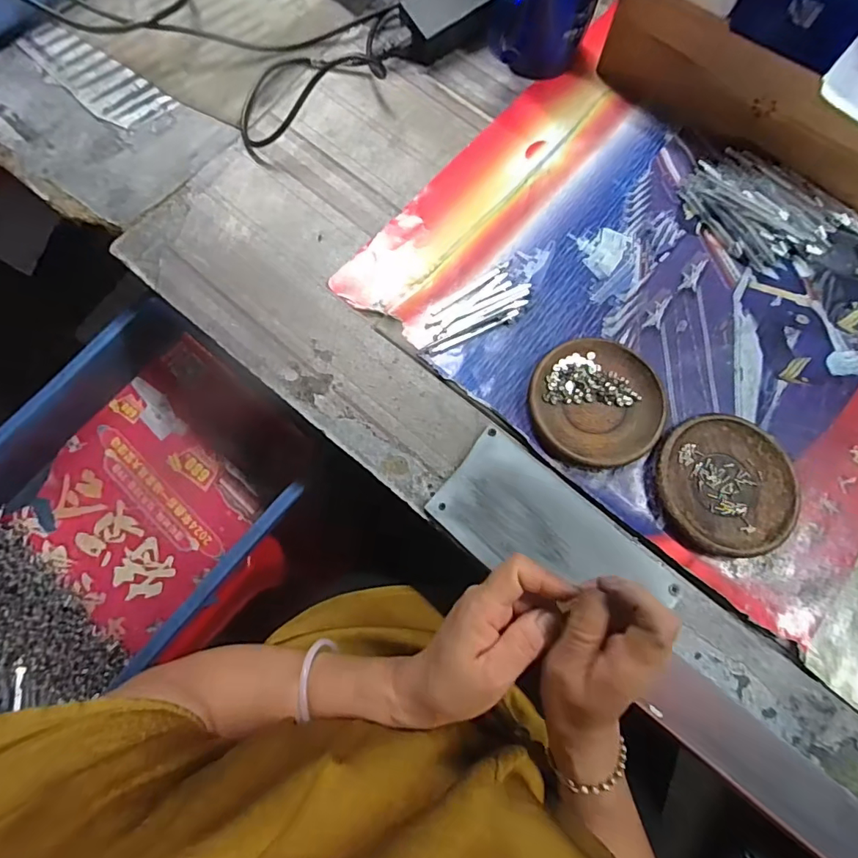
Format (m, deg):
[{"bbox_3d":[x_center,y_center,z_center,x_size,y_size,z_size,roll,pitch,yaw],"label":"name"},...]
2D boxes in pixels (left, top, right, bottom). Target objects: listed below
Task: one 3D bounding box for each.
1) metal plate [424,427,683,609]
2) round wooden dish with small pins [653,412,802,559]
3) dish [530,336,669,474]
[{"bbox_3d":[0.100,0.092,0.404,0.194,0.013,0.094,40,77,9],"label":"metal plate"},{"bbox_3d":[0.248,0.046,0.415,0.111,0.017,0.115,0,74,-1],"label":"round wooden dish with small pins"},{"bbox_3d":[0.146,-0.024,0.435,0.112,0.016,0.116,0,74,-1],"label":"dish"}]

